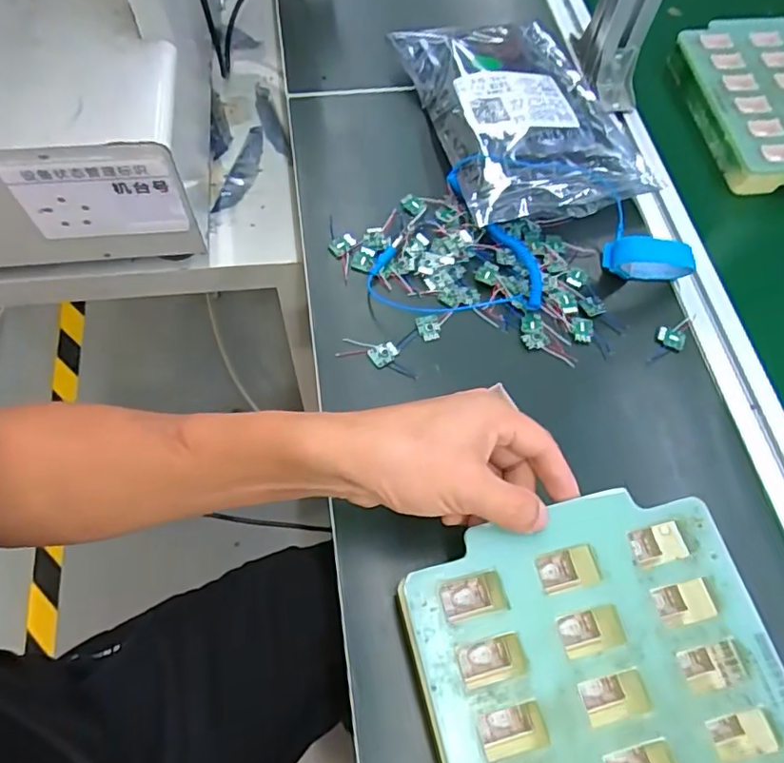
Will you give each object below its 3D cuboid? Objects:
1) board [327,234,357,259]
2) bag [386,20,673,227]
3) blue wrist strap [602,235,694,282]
[{"bbox_3d":[-0.042,-0.113,0.472,0.017,0.004,0.023,40,70,12],"label":"board"},{"bbox_3d":[0.124,-0.254,0.522,0.188,0.036,0.252,-14,69,-9],"label":"bag"},{"bbox_3d":[0.202,-0.094,0.449,0.070,0.042,0.020,5,67,-2],"label":"blue wrist strap"}]

